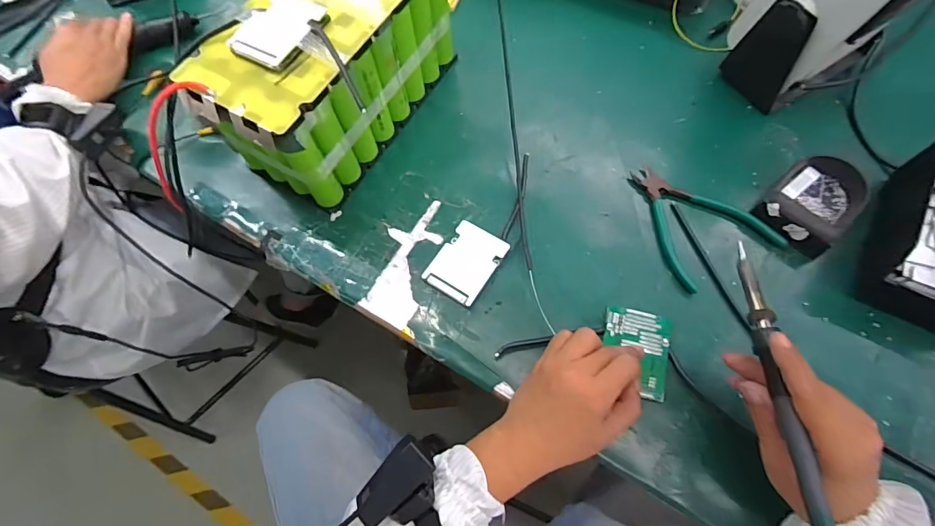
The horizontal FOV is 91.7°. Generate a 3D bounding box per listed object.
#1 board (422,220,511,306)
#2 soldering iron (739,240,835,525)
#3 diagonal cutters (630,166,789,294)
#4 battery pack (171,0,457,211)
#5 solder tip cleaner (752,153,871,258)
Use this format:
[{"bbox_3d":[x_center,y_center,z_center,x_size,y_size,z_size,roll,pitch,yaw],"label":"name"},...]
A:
[{"bbox_3d":[-0.001,-0.001,0.481,0.060,0.008,0.081,32,74,13],"label":"board"},{"bbox_3d":[0.225,0.096,0.320,0.018,0.018,0.239,-1,63,2],"label":"soldering iron"},{"bbox_3d":[0.241,-0.053,0.487,0.111,0.016,0.145,-27,71,-7],"label":"diagonal cutters"},{"bbox_3d":[-0.144,-0.222,0.501,0.134,0.150,0.275,29,73,12],"label":"battery pack"},{"bbox_3d":[0.359,-0.063,0.465,0.109,0.032,0.075,-39,73,-11],"label":"solder tip cleaner"}]

